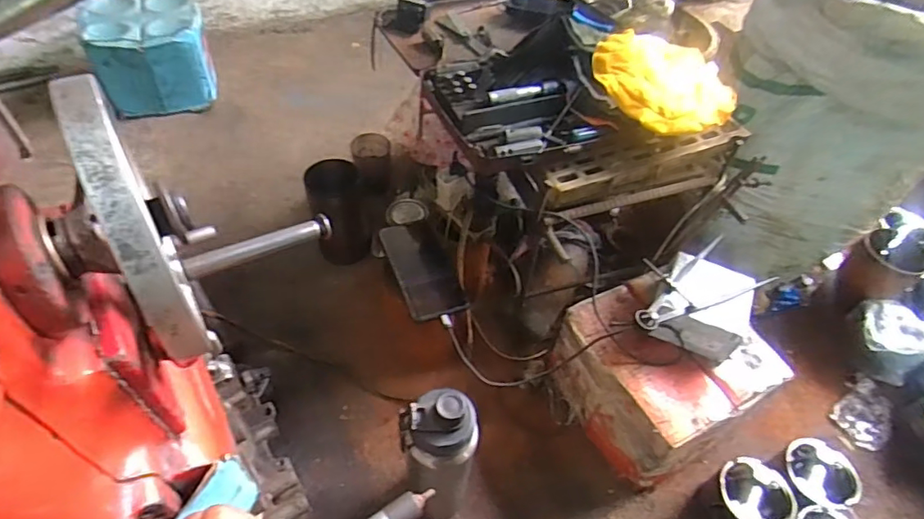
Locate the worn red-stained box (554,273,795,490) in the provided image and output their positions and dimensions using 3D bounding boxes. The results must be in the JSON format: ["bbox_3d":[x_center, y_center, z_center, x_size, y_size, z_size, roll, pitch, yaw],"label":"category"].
[{"bbox_3d":[0.272,0.164,0.775,0.207,0.196,0.219,-23,56,-22],"label":"worn red-stained box"}]

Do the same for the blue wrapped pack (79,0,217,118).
[{"bbox_3d":[-0.688,-0.469,1.207,0.220,0.173,0.235,-15,53,-17],"label":"blue wrapped pack"}]

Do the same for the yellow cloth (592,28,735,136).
[{"bbox_3d":[0.249,-0.228,0.677,0.163,0.043,0.175,-17,54,-19],"label":"yellow cloth"}]

